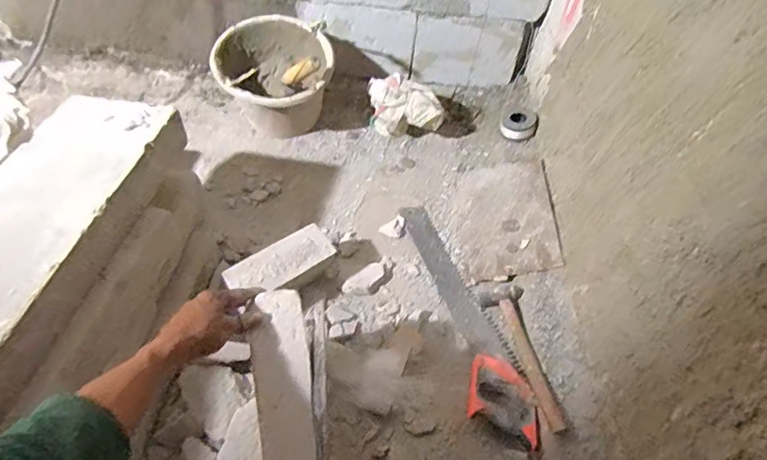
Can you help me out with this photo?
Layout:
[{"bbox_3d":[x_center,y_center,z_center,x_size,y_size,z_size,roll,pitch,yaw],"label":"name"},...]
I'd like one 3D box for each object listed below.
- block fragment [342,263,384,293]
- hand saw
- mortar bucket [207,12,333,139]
[{"bbox_3d":[-0.040,0.101,1.031,0.090,0.025,0.038,-28,58,-26],"label":"block fragment"},{"bbox_3d":[0.144,0.152,1.007,0.115,0.037,0.568,-11,52,-15],"label":"hand saw"},{"bbox_3d":[-0.264,-0.342,1.250,0.270,0.238,0.279,-7,51,-12],"label":"mortar bucket"}]

